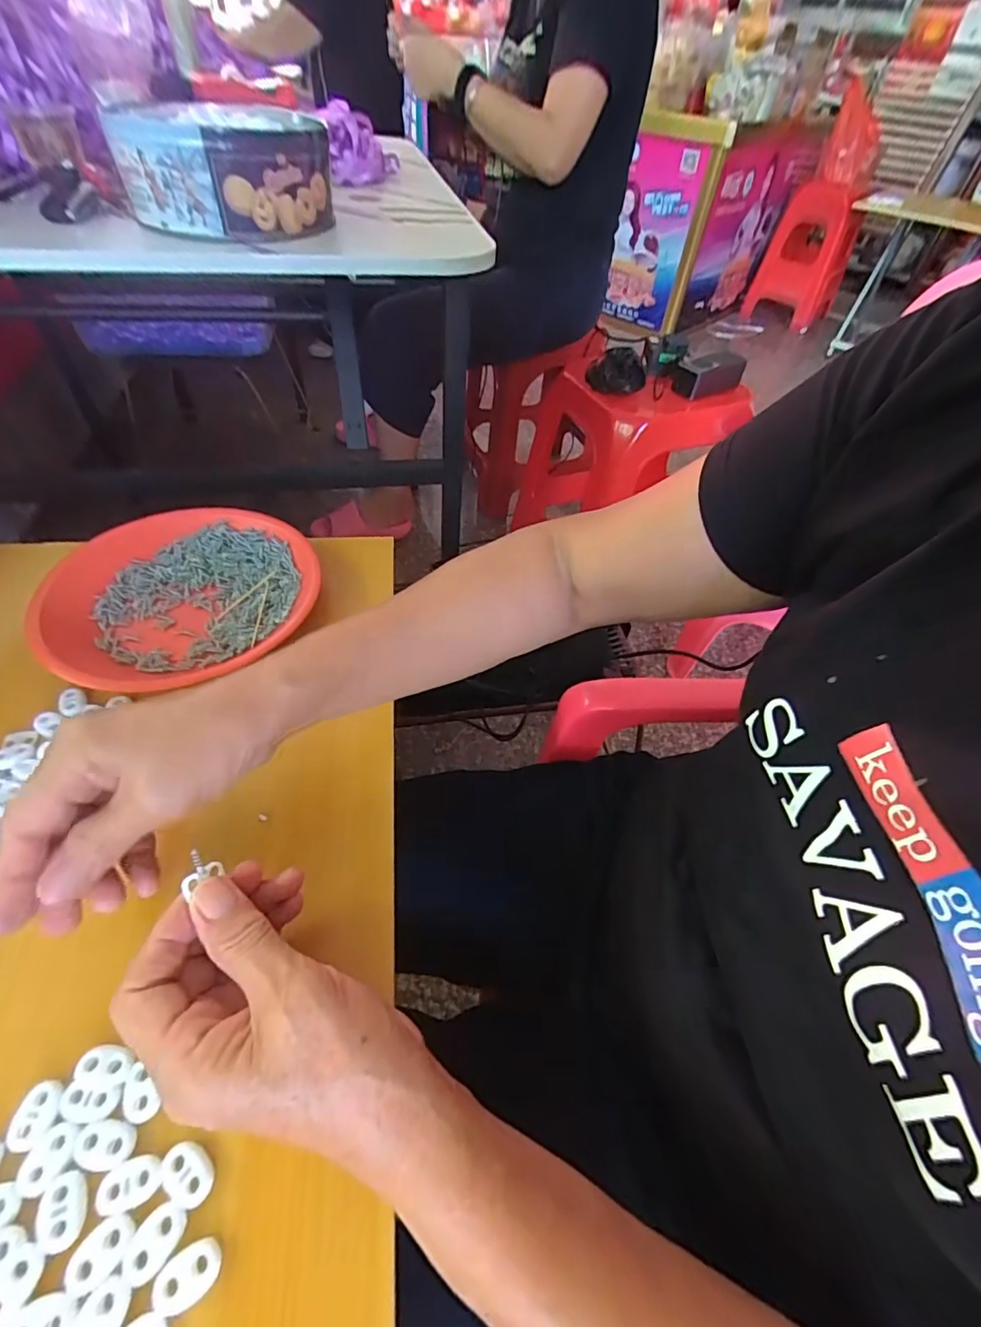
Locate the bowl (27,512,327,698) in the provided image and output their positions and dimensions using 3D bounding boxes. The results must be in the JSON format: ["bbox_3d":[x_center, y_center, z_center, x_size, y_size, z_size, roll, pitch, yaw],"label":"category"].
[{"bbox_3d":[-0.238,-0.059,0.413,0.189,0.033,0.171,-27,57,-26],"label":"bowl"}]

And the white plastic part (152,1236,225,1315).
[{"bbox_3d":[-0.113,0.227,0.195,0.024,0.004,0.015,-21,54,-22],"label":"white plastic part"}]

